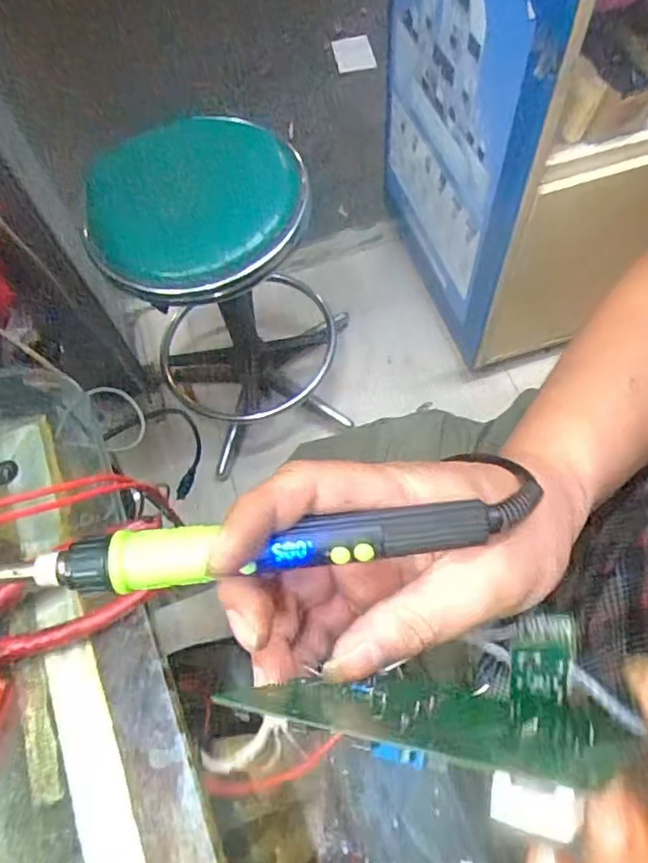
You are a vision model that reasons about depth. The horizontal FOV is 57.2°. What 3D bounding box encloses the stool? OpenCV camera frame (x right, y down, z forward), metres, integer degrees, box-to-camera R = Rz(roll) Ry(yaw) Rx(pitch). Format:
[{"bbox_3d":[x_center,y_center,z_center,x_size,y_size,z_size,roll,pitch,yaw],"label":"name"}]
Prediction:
[{"bbox_3d":[-0.143,-0.201,1.052,0.369,0.542,0.375,-6,64,0],"label":"stool"}]

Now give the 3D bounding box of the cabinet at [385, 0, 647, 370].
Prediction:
[{"bbox_3d":[0.373,-0.584,0.934,0.474,0.787,0.536,-20,65,-6],"label":"cabinet"}]

